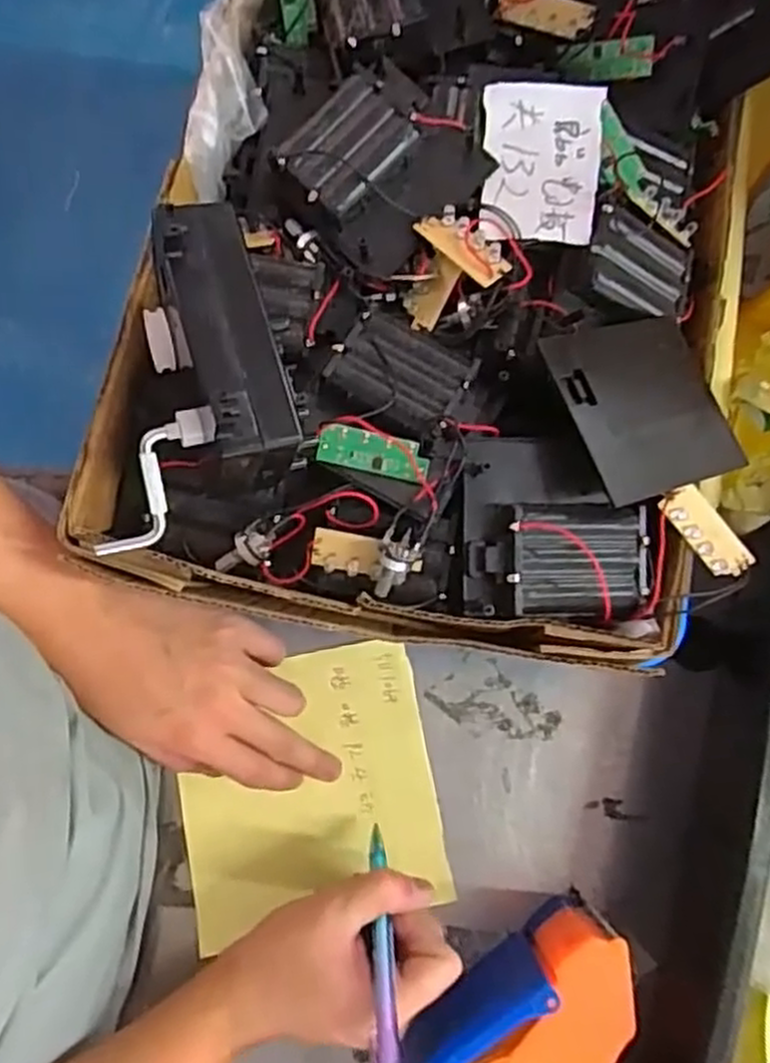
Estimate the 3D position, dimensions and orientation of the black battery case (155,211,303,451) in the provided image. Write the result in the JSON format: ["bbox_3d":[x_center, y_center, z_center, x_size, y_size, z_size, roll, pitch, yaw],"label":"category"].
[{"bbox_3d":[-0.058,-0.076,0.284,0.030,0.021,0.096,-17,79,-4],"label":"black battery case"}]

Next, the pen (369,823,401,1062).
[{"bbox_3d":[-0.002,0.199,0.368,0.012,0.132,0.010,-4,121,-1],"label":"pen"}]

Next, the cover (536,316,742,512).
[{"bbox_3d":[0.113,-0.055,0.340,0.077,0.005,0.077,-17,78,-25],"label":"cover"}]

